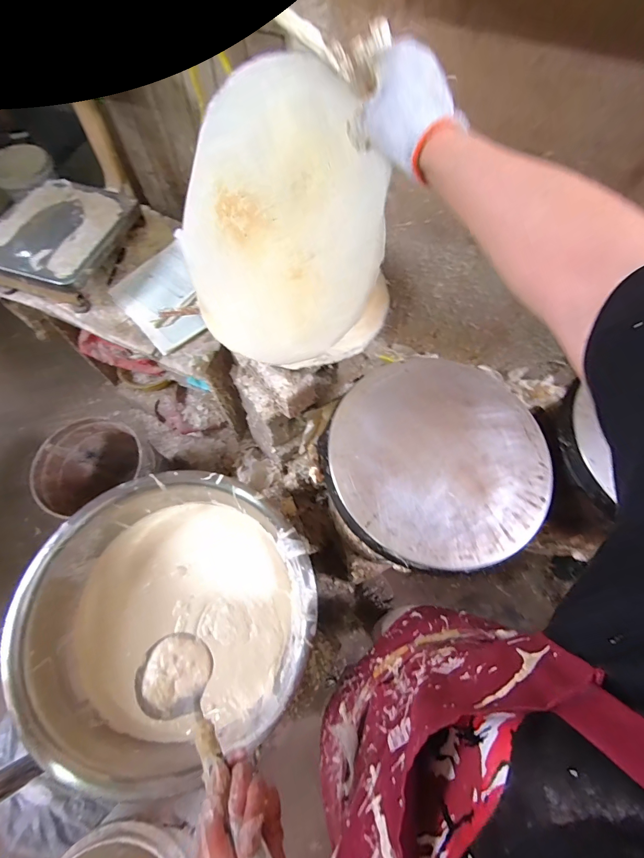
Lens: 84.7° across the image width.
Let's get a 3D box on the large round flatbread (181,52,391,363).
[{"bbox_3d":[-0.068,-0.277,0.503,0.355,0.358,0.034,25,30,29],"label":"large round flatbread"}]

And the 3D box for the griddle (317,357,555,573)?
[{"bbox_3d":[0.202,0.049,0.630,0.373,0.031,0.375,1,67,-1],"label":"griddle"}]

